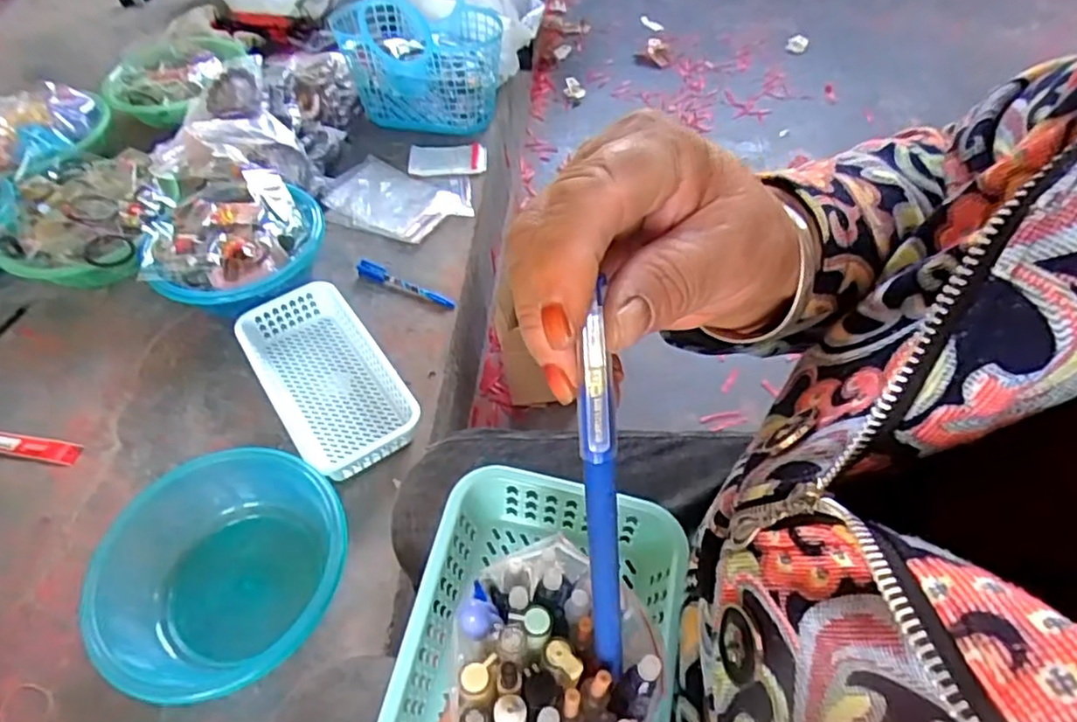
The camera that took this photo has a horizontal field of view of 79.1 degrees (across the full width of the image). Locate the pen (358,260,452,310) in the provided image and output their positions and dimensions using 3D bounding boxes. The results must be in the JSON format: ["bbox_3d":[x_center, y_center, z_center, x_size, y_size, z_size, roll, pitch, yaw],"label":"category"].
[{"bbox_3d":[-0.178,-0.104,0.873,0.148,0.018,0.023,18,55,19],"label":"pen"}]

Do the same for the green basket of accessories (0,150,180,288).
[{"bbox_3d":[-0.621,-0.204,0.926,0.222,0.088,0.241,-1,51,5],"label":"green basket of accessories"}]

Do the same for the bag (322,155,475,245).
[{"bbox_3d":[-0.211,-0.249,0.992,0.217,0.017,0.153,15,52,15],"label":"bag"}]

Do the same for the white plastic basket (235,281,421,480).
[{"bbox_3d":[-0.244,0.018,0.769,0.141,0.051,0.263,-32,55,-19],"label":"white plastic basket"}]

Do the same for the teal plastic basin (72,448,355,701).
[{"bbox_3d":[-0.289,0.201,0.611,0.201,0.082,0.213,-3,51,3],"label":"teal plastic basin"}]

